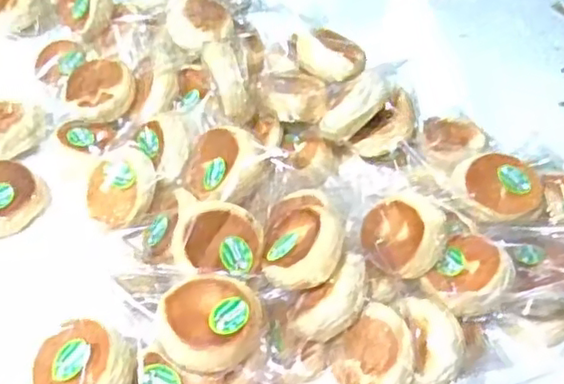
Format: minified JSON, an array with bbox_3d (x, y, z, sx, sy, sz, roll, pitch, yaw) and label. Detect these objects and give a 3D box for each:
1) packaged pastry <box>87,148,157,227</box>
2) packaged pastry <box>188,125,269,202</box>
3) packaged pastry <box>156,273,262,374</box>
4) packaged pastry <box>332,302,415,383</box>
[{"bbox_3d":[-0.179,-0.004,0.726,0.077,0.028,0.086,31,102,15],"label":"packaged pastry"},{"bbox_3d":[-0.064,-0.028,0.727,0.084,0.038,0.084,-10,67,24],"label":"packaged pastry"},{"bbox_3d":[-0.065,0.116,0.586,0.087,0.032,0.083,1,52,-1],"label":"packaged pastry"},{"bbox_3d":[0.088,0.155,0.603,0.081,0.020,0.081,-12,66,30],"label":"packaged pastry"}]

